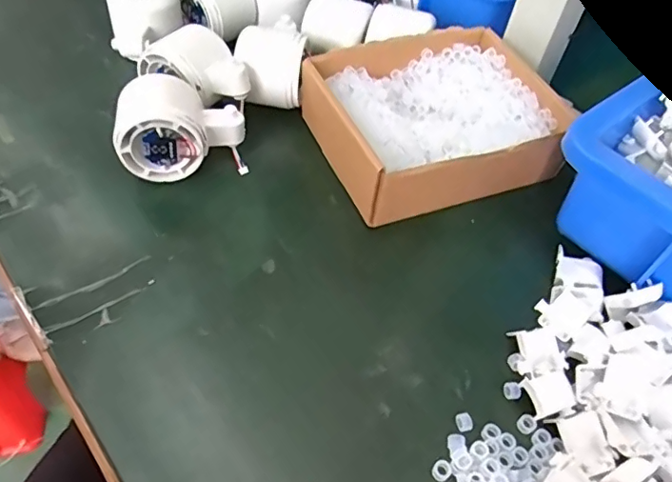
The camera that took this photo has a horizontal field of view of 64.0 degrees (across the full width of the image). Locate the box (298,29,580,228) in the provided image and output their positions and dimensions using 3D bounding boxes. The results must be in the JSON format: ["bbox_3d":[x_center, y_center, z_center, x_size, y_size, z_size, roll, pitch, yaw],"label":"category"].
[{"bbox_3d":[0.073,-0.093,0.407,0.176,0.048,0.136,-14,54,-16],"label":"box"}]

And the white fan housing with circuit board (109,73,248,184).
[{"bbox_3d":[-0.108,-0.080,0.373,0.085,0.058,0.048,-10,53,-13],"label":"white fan housing with circuit board"}]

